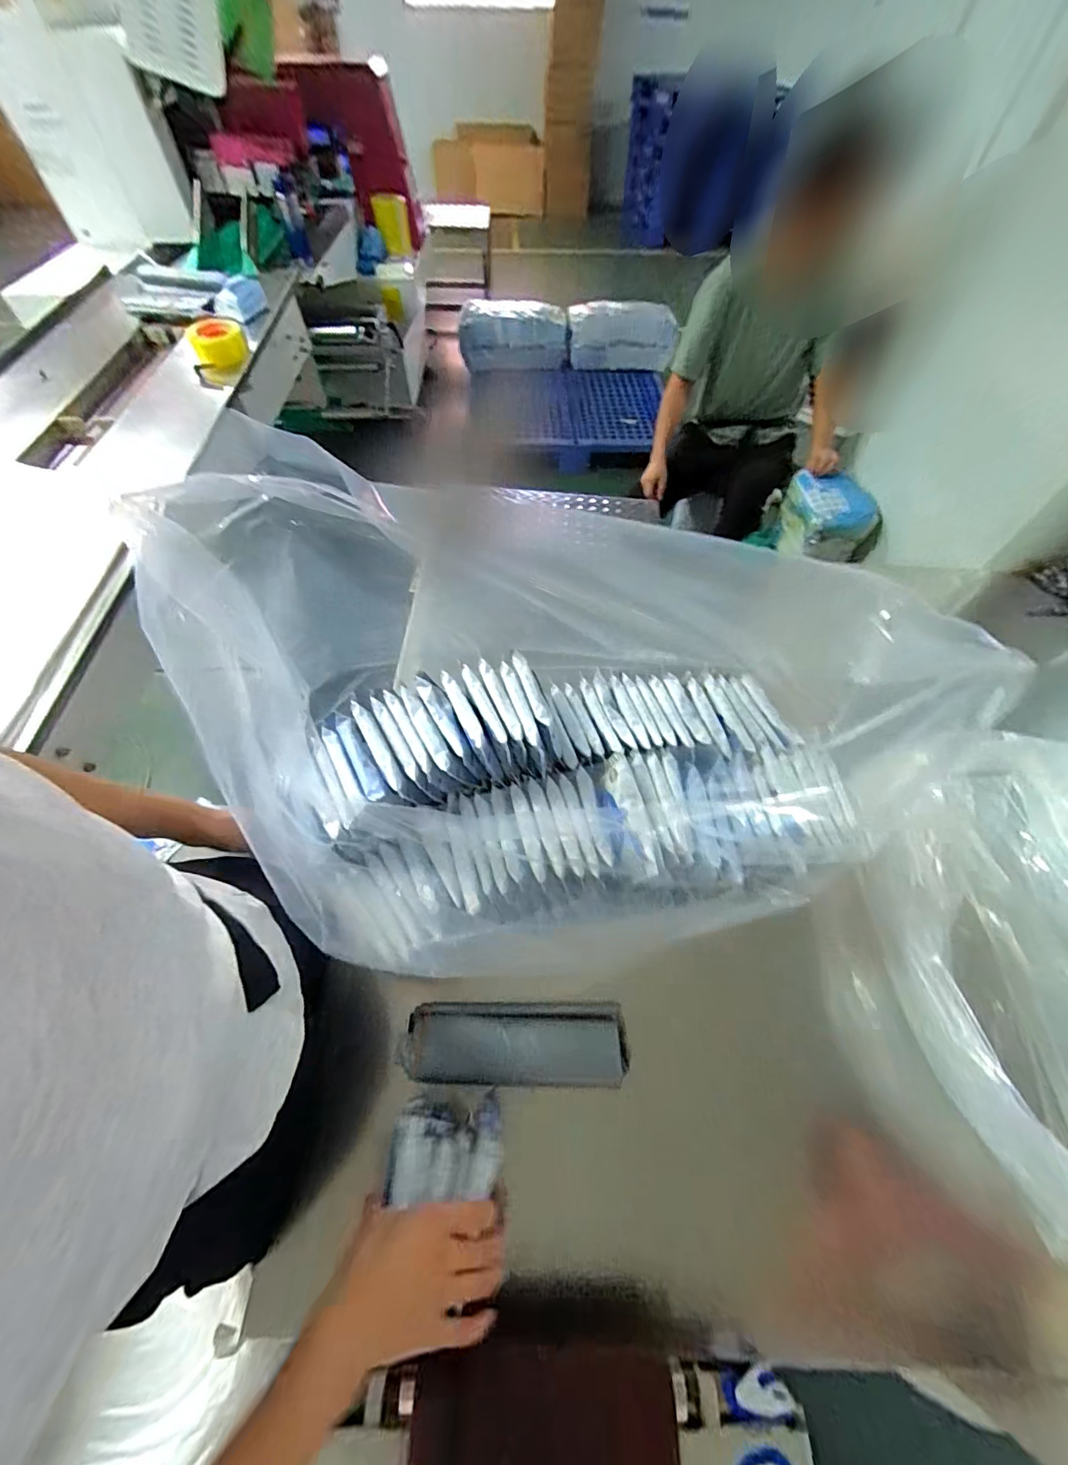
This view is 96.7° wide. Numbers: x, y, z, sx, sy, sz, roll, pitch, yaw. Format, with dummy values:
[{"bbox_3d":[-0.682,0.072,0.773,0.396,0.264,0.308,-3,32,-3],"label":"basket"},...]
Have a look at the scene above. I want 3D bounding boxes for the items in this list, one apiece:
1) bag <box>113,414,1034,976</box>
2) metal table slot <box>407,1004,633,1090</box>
[{"bbox_3d":[0.045,-0.023,0.422,0.550,0.345,0.329,-1,60,-2],"label":"bag"},{"bbox_3d":[-0.018,0.345,0.526,0.238,0.022,0.077,1,60,-1],"label":"metal table slot"}]

